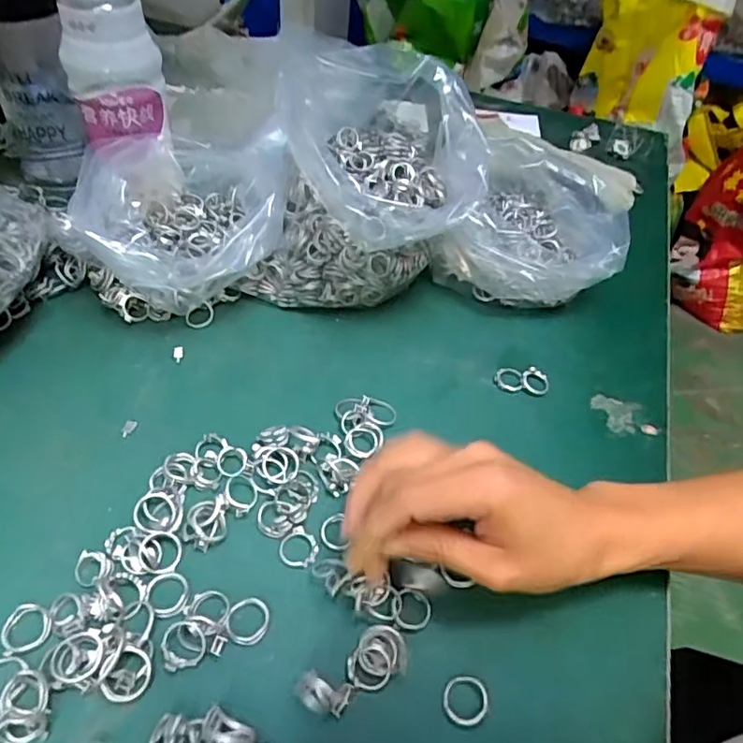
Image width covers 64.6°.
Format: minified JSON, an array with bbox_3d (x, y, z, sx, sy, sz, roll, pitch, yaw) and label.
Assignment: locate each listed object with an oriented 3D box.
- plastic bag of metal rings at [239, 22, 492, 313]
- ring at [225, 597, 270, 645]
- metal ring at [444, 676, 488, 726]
[{"bbox_3d":[-0.001,-0.133,0.432,0.149,0.151,0.140,21,49,12],"label":"plastic bag of metal rings"},{"bbox_3d":[-0.062,0.123,0.293,0.022,0.004,0.023,3,48,-3],"label":"ring"},{"bbox_3d":[0.045,0.154,0.277,0.020,0.004,0.021,3,48,-3],"label":"metal ring"}]

